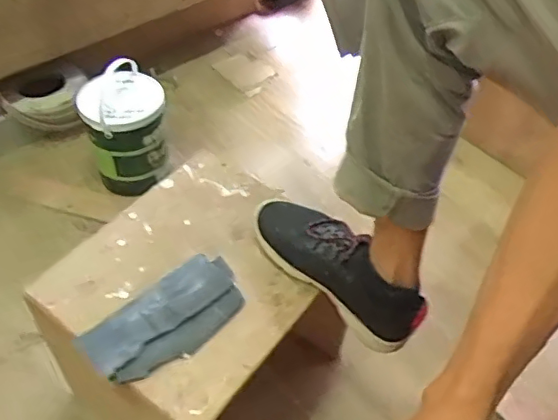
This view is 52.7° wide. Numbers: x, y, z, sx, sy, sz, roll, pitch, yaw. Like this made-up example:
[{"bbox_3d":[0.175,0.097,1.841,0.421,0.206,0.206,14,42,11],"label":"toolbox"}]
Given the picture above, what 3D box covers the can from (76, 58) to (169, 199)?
[{"bbox_3d":[-0.323,-0.165,1.201,0.161,0.249,0.154,2,48,-2],"label":"can"}]

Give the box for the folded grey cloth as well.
[{"bbox_3d":[-0.138,0.132,0.701,0.205,0.015,0.109,-35,59,-29],"label":"folded grey cloth"}]

